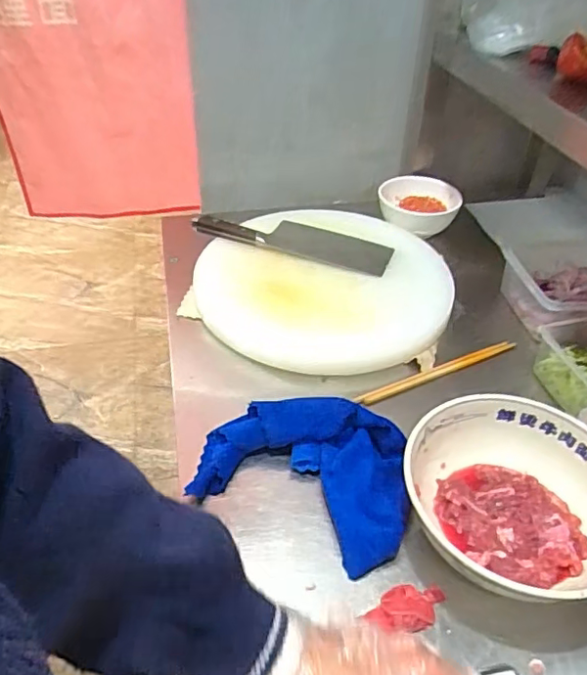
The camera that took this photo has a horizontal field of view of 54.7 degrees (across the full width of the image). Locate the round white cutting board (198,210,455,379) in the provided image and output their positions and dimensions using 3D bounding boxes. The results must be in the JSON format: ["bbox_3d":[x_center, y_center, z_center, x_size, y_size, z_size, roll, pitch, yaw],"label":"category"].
[{"bbox_3d":[0.041,-0.084,0.826,0.360,0.044,0.345,1,52,10],"label":"round white cutting board"}]

